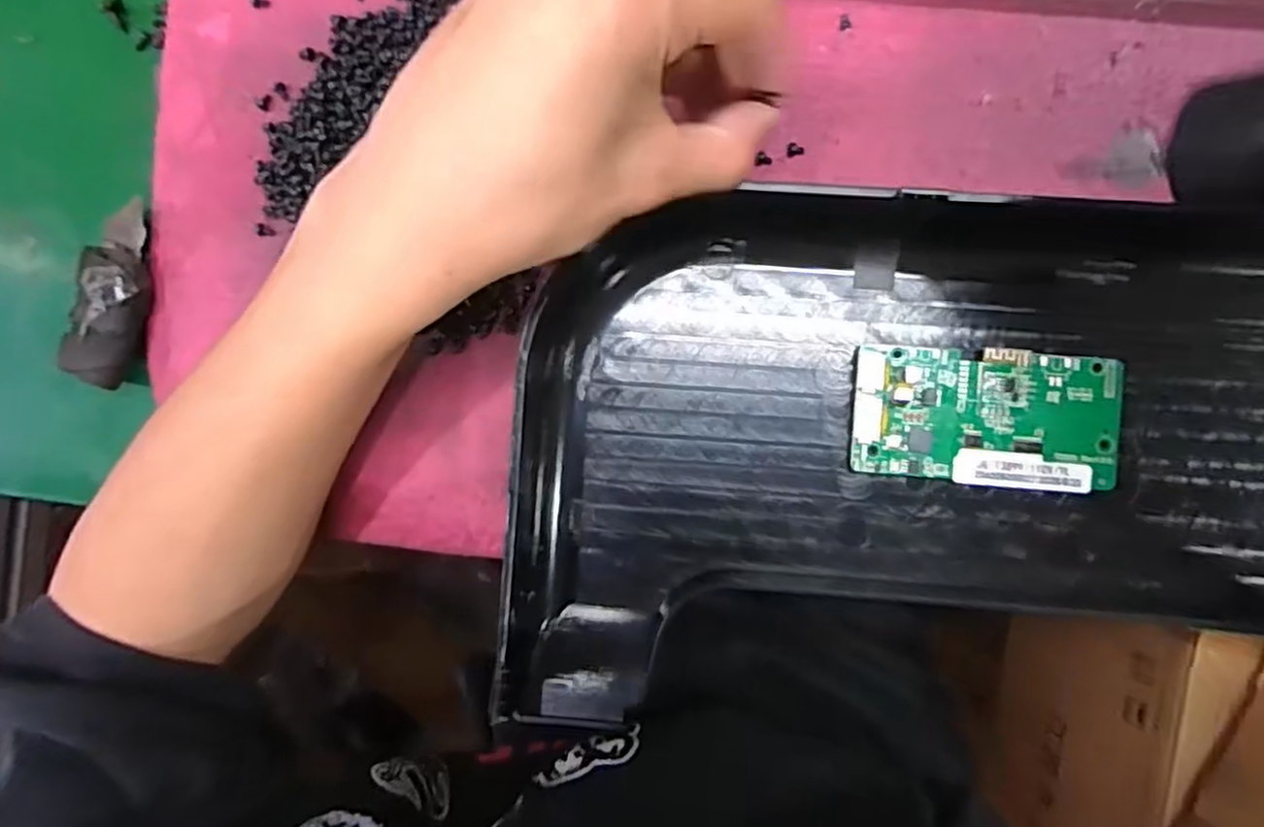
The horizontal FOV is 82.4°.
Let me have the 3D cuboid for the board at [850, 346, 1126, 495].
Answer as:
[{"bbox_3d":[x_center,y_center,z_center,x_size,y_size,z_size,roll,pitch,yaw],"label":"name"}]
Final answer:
[{"bbox_3d":[0.130,0.002,0.264,0.094,0.010,0.050,6,91,3],"label":"board"}]

